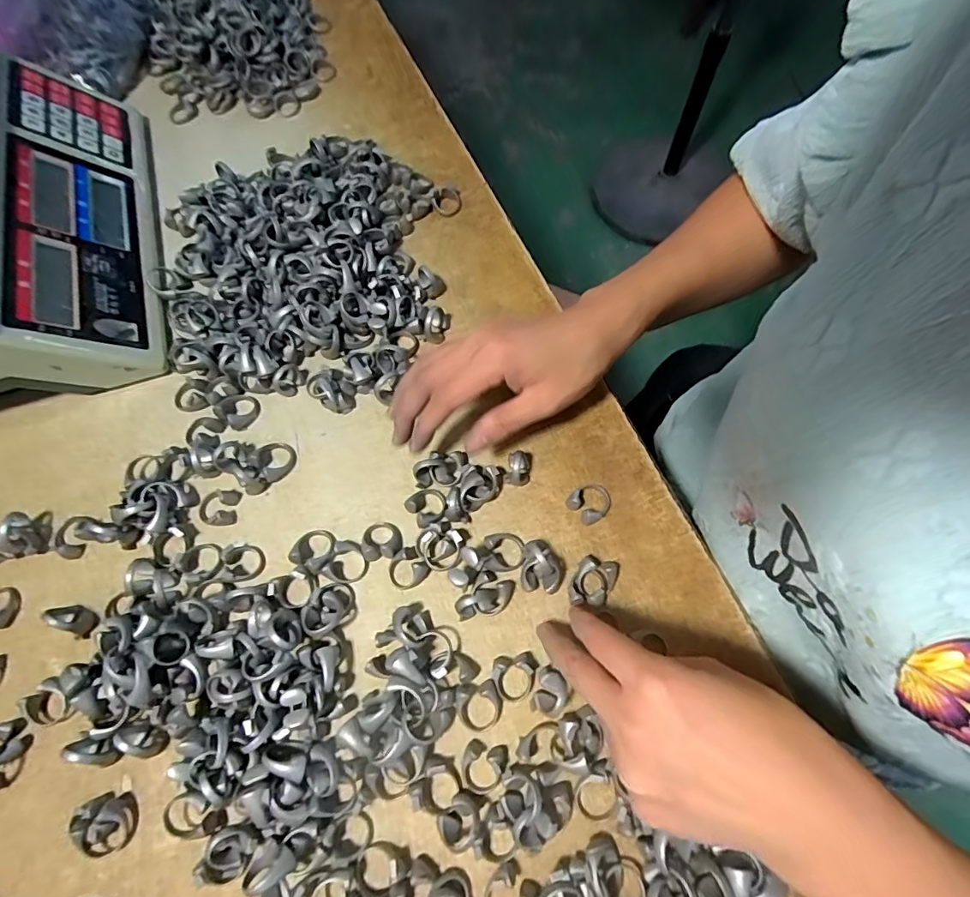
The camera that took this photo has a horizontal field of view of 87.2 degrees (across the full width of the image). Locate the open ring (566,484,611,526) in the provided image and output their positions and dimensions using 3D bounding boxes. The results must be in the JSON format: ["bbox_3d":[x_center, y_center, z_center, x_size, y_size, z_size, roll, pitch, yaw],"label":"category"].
[{"bbox_3d":[0.066,0.032,0.318,0.026,0.012,0.023,-42,72,-13],"label":"open ring"}]

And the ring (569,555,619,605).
[{"bbox_3d":[0.064,0.077,0.299,0.023,0.015,0.033,30,72,14],"label":"ring"}]

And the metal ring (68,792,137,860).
[{"bbox_3d":[-0.197,0.194,0.263,0.022,0.015,0.027,-20,68,-5],"label":"metal ring"}]

